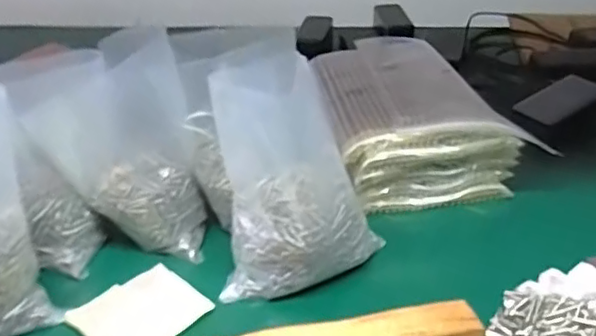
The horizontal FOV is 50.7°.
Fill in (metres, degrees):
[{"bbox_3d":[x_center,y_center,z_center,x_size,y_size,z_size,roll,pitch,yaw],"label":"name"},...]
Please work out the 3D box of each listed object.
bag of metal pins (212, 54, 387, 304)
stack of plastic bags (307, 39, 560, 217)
[{"bbox_3d":[0.001,0.012,0.623,0.160,0.202,0.109,0,30,1],"label":"bag of metal pins"},{"bbox_3d":[0.143,-0.067,0.819,0.217,0.115,0.259,-3,30,-3],"label":"stack of plastic bags"}]

